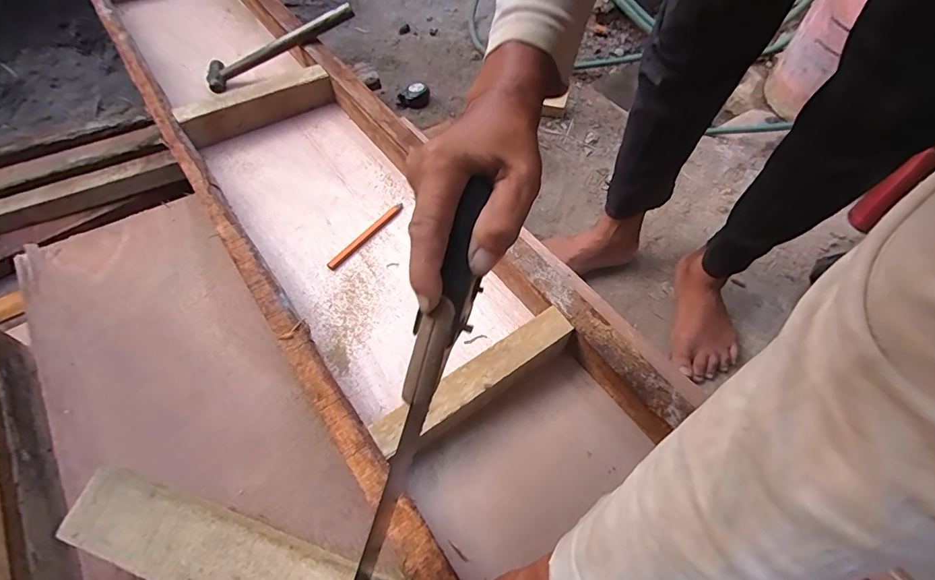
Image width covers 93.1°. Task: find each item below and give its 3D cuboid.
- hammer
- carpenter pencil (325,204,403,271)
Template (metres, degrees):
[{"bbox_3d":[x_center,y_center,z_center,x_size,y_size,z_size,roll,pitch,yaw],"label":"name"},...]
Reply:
[{"bbox_3d":[-0.341,-0.446,0.804,0.289,0.033,0.071,-27,60,0],"label":"hammer"},{"bbox_3d":[-0.143,-0.080,0.628,0.015,0.009,0.146,31,61,18],"label":"carpenter pencil"}]

